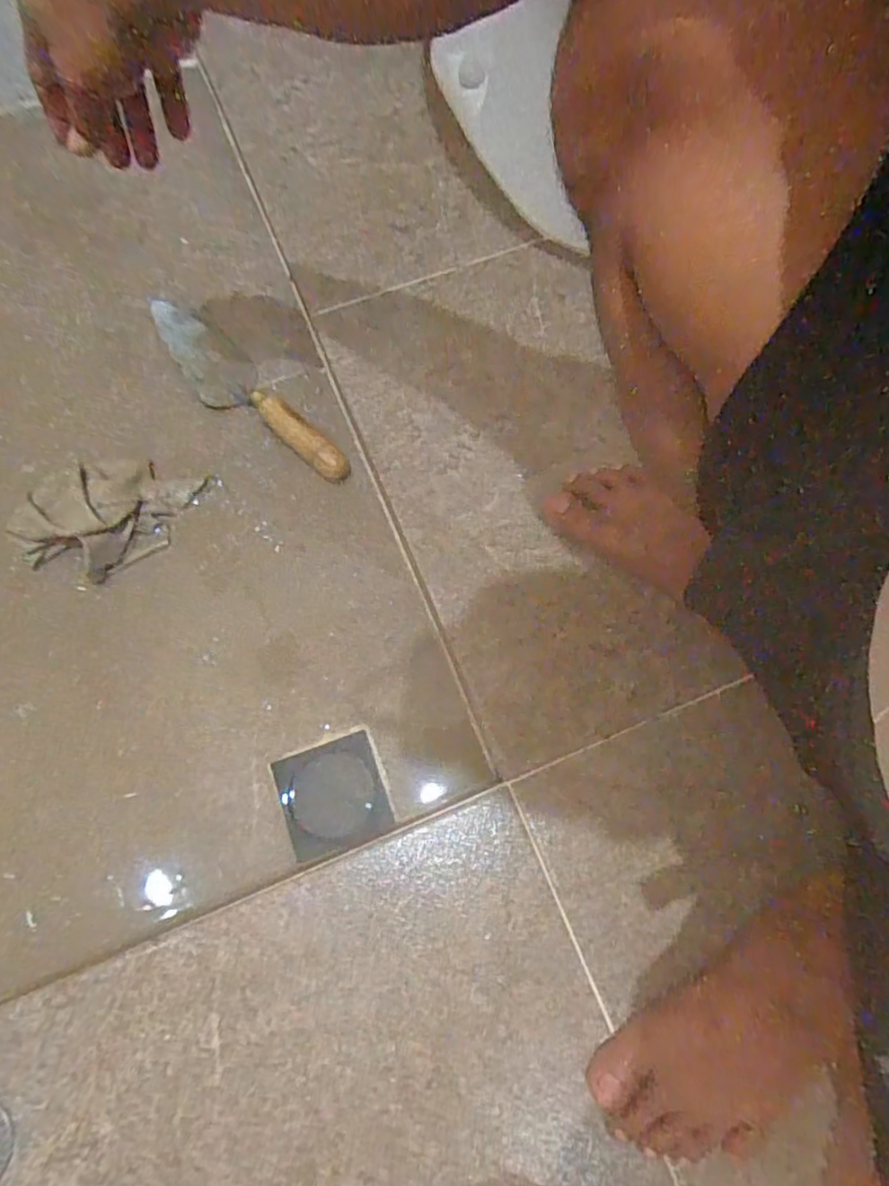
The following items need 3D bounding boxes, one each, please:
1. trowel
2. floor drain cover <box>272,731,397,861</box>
[{"bbox_3d":[-0.223,-0.217,0.685,0.076,0.041,0.287,-41,79,-11],"label":"trowel"},{"bbox_3d":[-0.109,0.196,0.606,0.096,0.007,0.095,-19,76,-6],"label":"floor drain cover"}]

